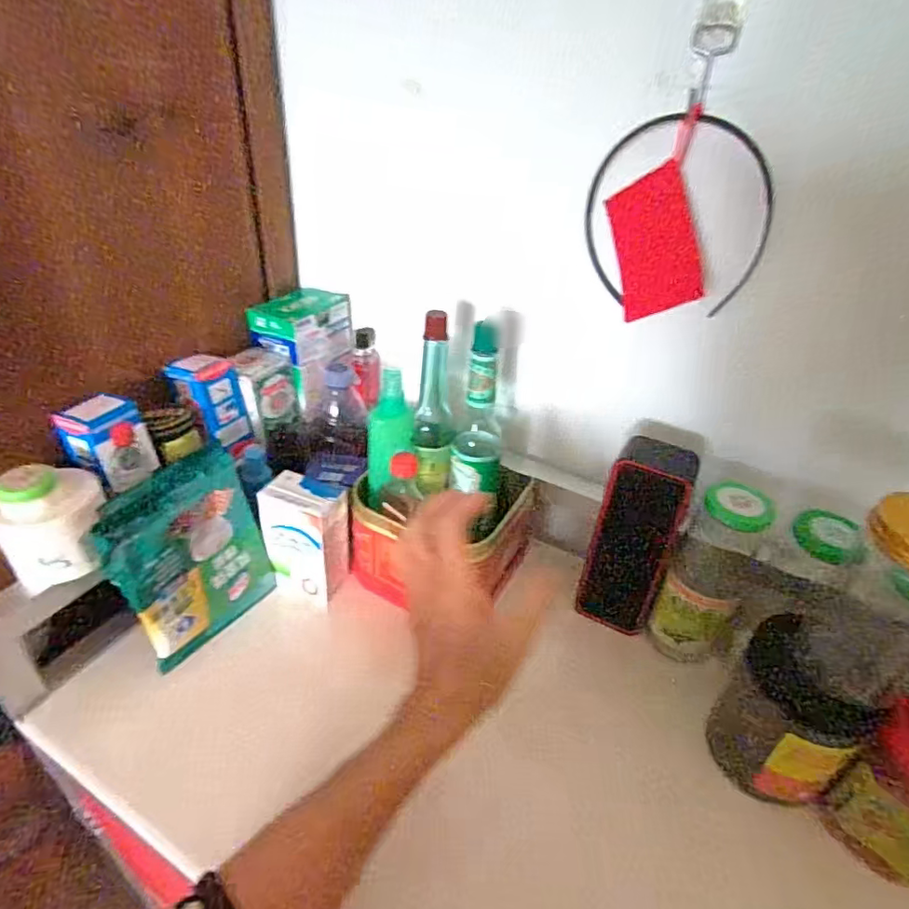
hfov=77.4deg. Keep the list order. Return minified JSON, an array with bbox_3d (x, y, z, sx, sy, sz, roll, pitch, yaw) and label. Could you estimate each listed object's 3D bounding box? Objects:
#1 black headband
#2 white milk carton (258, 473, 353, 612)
[{"bbox_3d":[0.156,-0.169,0.408,0.131,0.128,0.028,21,38,22],"label":"black headband"},{"bbox_3d":[-0.134,0.076,0.518,0.067,0.108,0.050,17,37,17],"label":"white milk carton"}]

